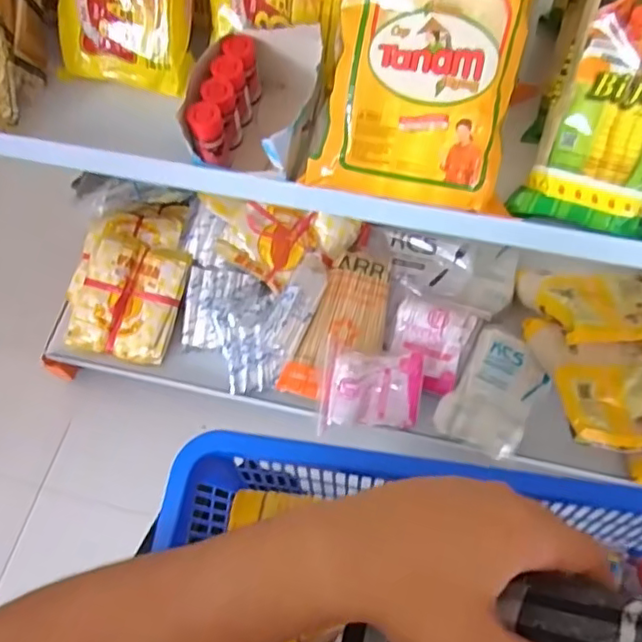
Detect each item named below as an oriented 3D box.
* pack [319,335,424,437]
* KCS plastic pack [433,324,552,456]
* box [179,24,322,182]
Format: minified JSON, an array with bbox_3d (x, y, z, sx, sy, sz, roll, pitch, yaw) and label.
[{"bbox_3d":[0.067,0.090,0.772,0.126,0.027,0.108,7,87,-10],"label":"pack"},{"bbox_3d":[0.229,0.090,0.777,0.104,0.041,0.161,29,68,14],"label":"KCS plastic pack"},{"bbox_3d":[-0.048,-0.165,0.459,0.090,0.058,0.108,14,65,8],"label":"box"}]

